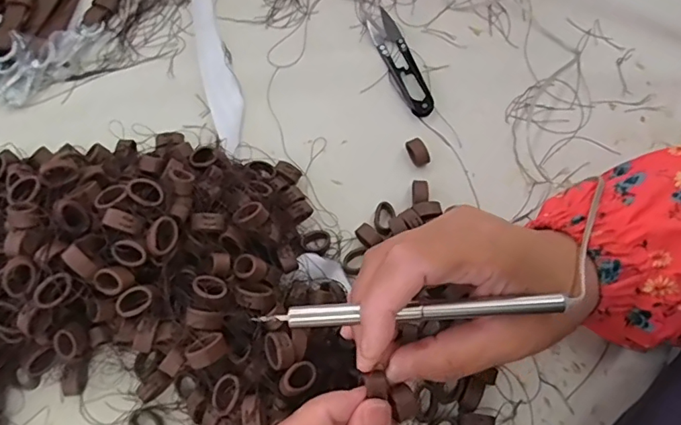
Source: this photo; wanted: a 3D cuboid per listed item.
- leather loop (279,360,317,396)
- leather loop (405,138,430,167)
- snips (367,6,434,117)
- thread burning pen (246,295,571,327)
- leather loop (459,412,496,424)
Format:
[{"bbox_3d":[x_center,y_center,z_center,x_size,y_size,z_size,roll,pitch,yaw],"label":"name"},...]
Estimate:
[{"bbox_3d":[-0.022,0.089,0.274,0.015,0.009,0.021,38,72,13],"label":"leather loop"},{"bbox_3d":[0.055,-0.044,0.367,0.012,0.012,0.019,-20,70,-9],"label":"leather loop"},{"bbox_3d":[0.047,-0.117,0.400,0.020,0.008,0.097,-19,70,-9],"label":"snips"},{"bbox_3d":[0.031,0.044,0.227,0.133,0.005,0.008,-3,68,1],"label":"thread burning pen"},{"bbox_3d":[0.079,0.123,0.298,0.020,0.011,0.010,4,68,0],"label":"leather loop"}]

